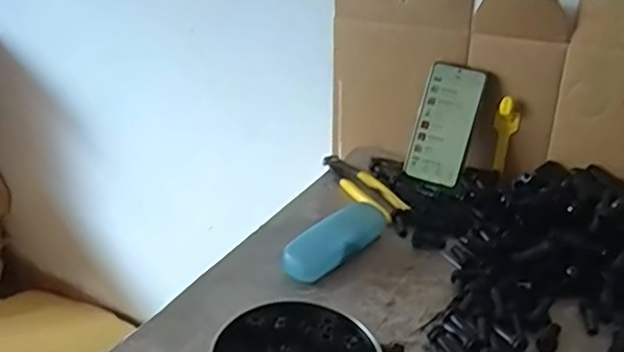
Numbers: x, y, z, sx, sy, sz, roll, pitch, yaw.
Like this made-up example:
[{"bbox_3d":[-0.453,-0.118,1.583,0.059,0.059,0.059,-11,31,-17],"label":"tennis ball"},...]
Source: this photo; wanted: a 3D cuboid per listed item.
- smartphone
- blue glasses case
[{"bbox_3d":[0.180,-0.069,0.790,0.074,0.159,0.011,19,9,24],"label":"smartphone"},{"bbox_3d":[0.029,0.070,0.641,0.049,0.032,0.151,26,35,34],"label":"blue glasses case"}]

